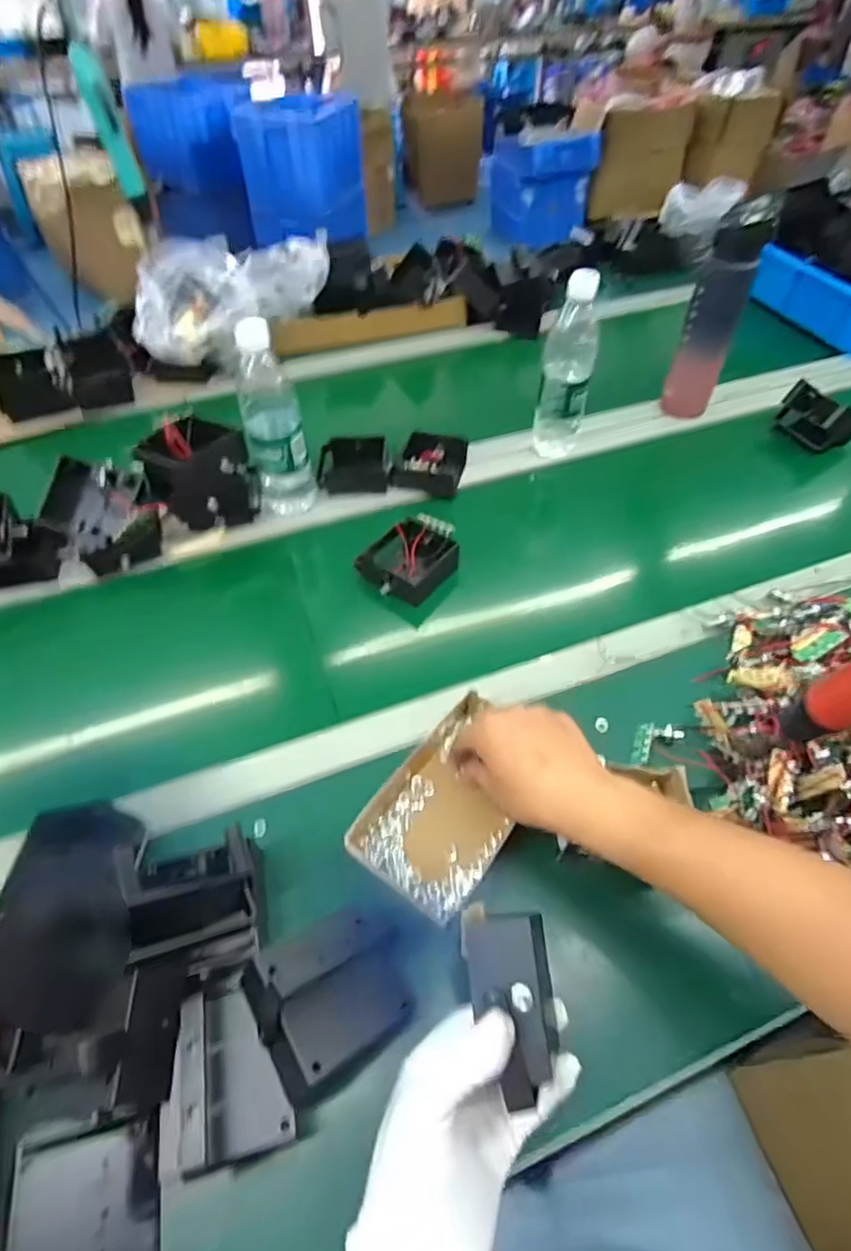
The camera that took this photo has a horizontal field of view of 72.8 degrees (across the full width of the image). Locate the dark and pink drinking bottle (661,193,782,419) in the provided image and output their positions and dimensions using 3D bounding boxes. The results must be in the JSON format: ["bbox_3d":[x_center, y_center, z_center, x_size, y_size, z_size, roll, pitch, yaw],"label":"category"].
[{"bbox_3d":[0.405,-0.425,0.809,0.069,0.249,0.077,30,57,22],"label":"dark and pink drinking bottle"}]

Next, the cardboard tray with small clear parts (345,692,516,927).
[{"bbox_3d":[0.022,0.147,0.494,0.108,0.033,0.171,30,57,22],"label":"cardboard tray with small clear parts"}]

